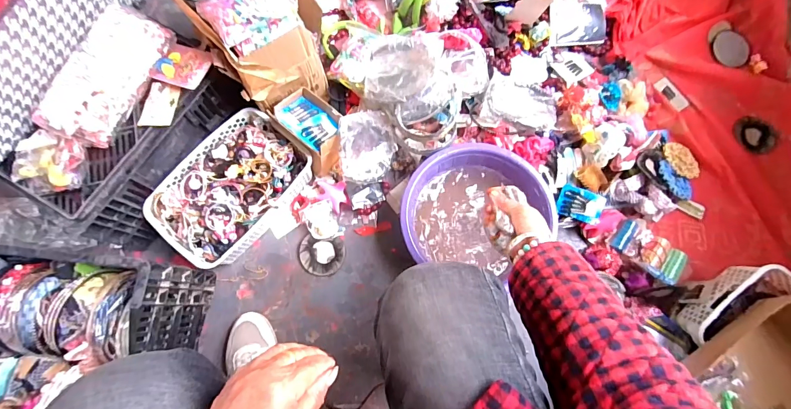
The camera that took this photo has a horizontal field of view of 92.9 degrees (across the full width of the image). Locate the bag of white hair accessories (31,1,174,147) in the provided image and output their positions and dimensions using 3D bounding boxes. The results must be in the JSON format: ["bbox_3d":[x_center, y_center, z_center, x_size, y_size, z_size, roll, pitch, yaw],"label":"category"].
[{"bbox_3d":[-0.468,-0.212,0.615,0.091,0.064,0.233,24,76,5],"label":"bag of white hair accessories"}]

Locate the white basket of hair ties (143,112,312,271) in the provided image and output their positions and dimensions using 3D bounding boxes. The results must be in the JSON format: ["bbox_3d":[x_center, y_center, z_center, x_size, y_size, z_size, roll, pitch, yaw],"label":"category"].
[{"bbox_3d":[-0.325,-0.035,0.758,0.206,0.108,0.294,39,78,8],"label":"white basket of hair ties"}]

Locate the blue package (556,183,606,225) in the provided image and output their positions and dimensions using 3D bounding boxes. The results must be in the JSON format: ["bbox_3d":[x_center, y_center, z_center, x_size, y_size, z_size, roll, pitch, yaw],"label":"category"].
[{"bbox_3d":[0.390,-0.001,0.790,0.091,0.005,0.064,17,92,6],"label":"blue package"}]

